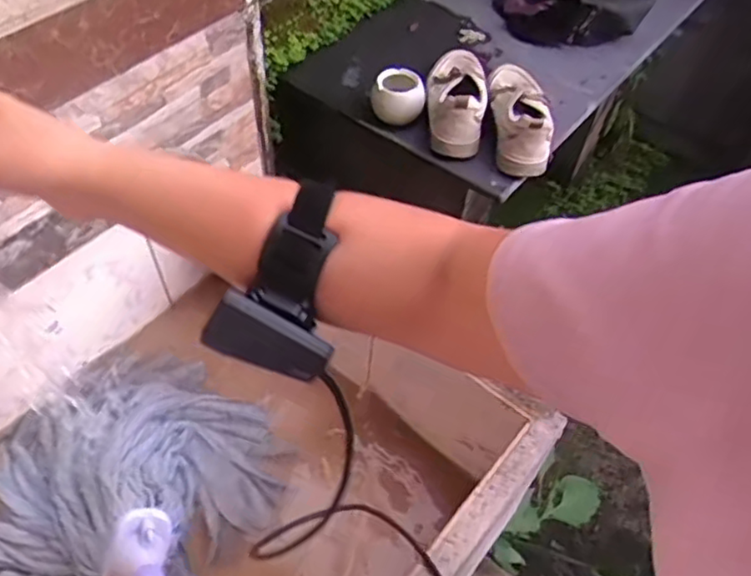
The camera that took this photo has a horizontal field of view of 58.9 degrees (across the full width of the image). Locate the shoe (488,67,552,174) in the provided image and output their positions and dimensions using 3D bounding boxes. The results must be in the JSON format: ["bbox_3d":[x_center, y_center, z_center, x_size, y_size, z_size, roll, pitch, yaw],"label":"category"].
[{"bbox_3d":[0.275,-0.338,1.272,0.113,0.099,0.296,6,53,1],"label":"shoe"}]

